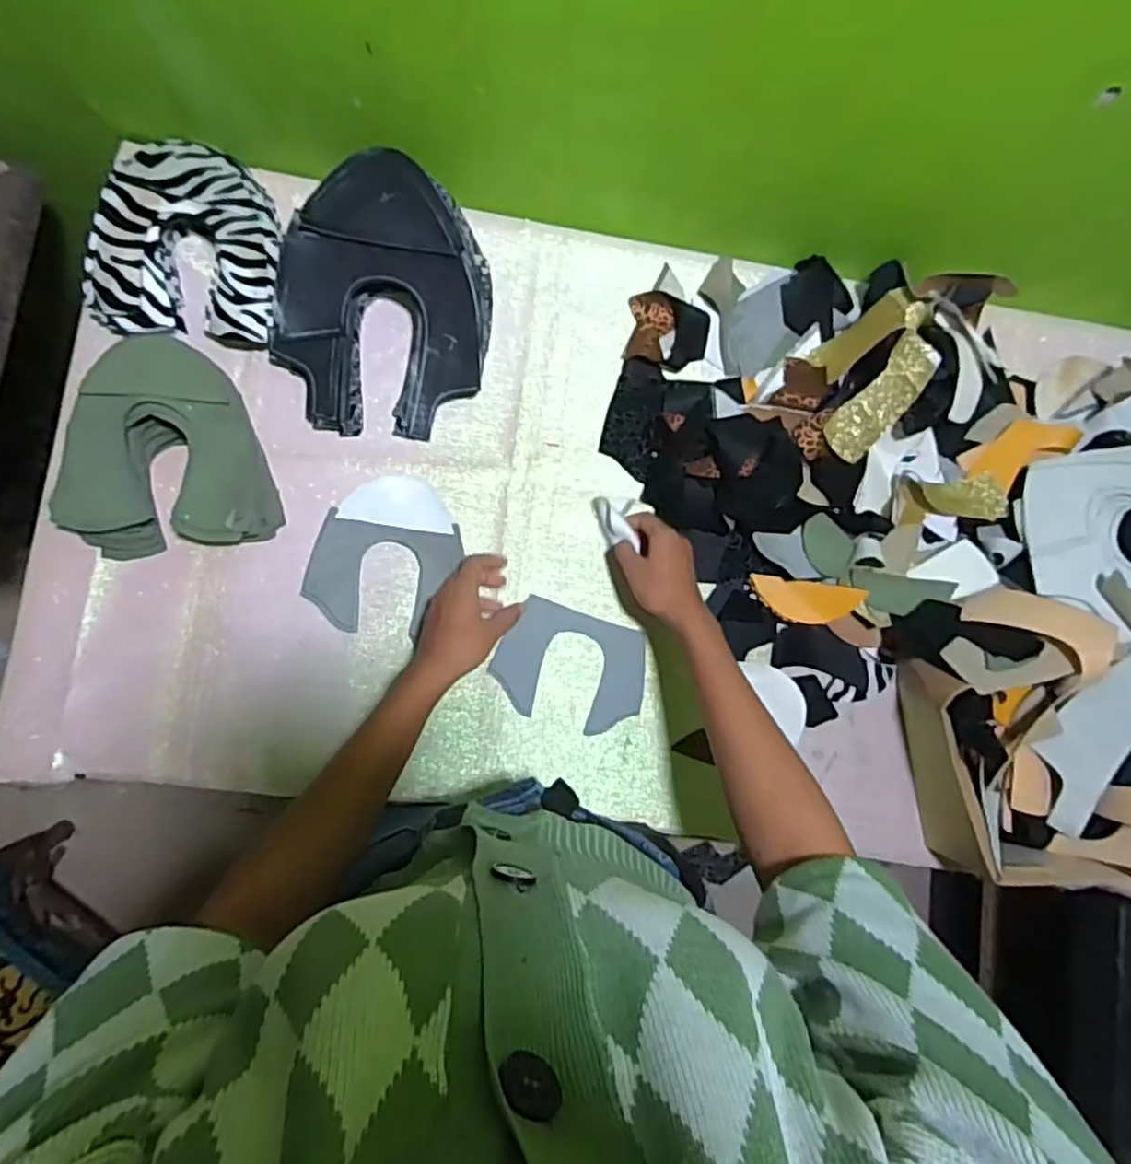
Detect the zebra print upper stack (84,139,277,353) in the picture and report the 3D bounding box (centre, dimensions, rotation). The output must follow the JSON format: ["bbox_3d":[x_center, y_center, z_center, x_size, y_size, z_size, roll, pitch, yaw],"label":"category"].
[{"bbox_3d":[-0.350,-0.318,0.641,0.163,0.075,0.184,2,84,-7],"label":"zebra print upper stack"}]

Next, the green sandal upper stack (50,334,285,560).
[{"bbox_3d":[-0.367,-0.115,0.617,0.175,0.080,0.175,-11,85,-8],"label":"green sandal upper stack"}]

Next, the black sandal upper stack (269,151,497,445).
[{"bbox_3d":[-0.168,-0.268,0.644,0.194,0.097,0.244,9,83,-6],"label":"black sandal upper stack"}]

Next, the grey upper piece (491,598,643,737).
[{"bbox_3d":[0.006,0.085,0.683,0.146,0.007,0.108,19,85,-2],"label":"grey upper piece"}]

